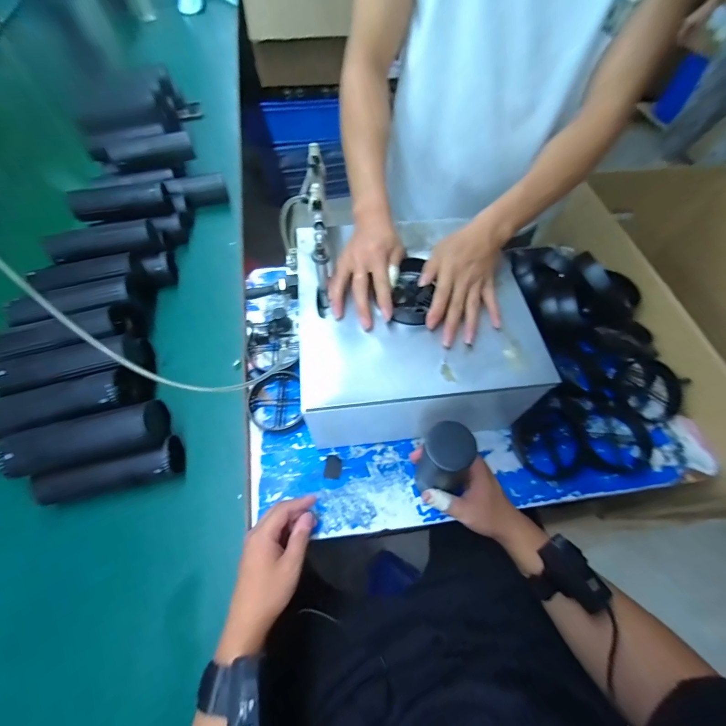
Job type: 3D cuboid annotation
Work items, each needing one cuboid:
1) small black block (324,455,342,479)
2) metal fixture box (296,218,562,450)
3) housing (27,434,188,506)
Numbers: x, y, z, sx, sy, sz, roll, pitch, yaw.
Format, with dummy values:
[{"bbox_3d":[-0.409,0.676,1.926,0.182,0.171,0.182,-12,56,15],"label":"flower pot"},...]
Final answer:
[{"bbox_3d":[-0.043,0.152,0.507,0.023,0.004,0.032,6,61,2],"label":"small black block"},{"bbox_3d":[0.062,-0.050,0.530,0.295,0.161,0.288,-5,61,-4],"label":"metal fixture box"},{"bbox_3d":[-0.330,0.142,0.462,0.163,0.064,0.055,-14,62,-9],"label":"housing"}]

